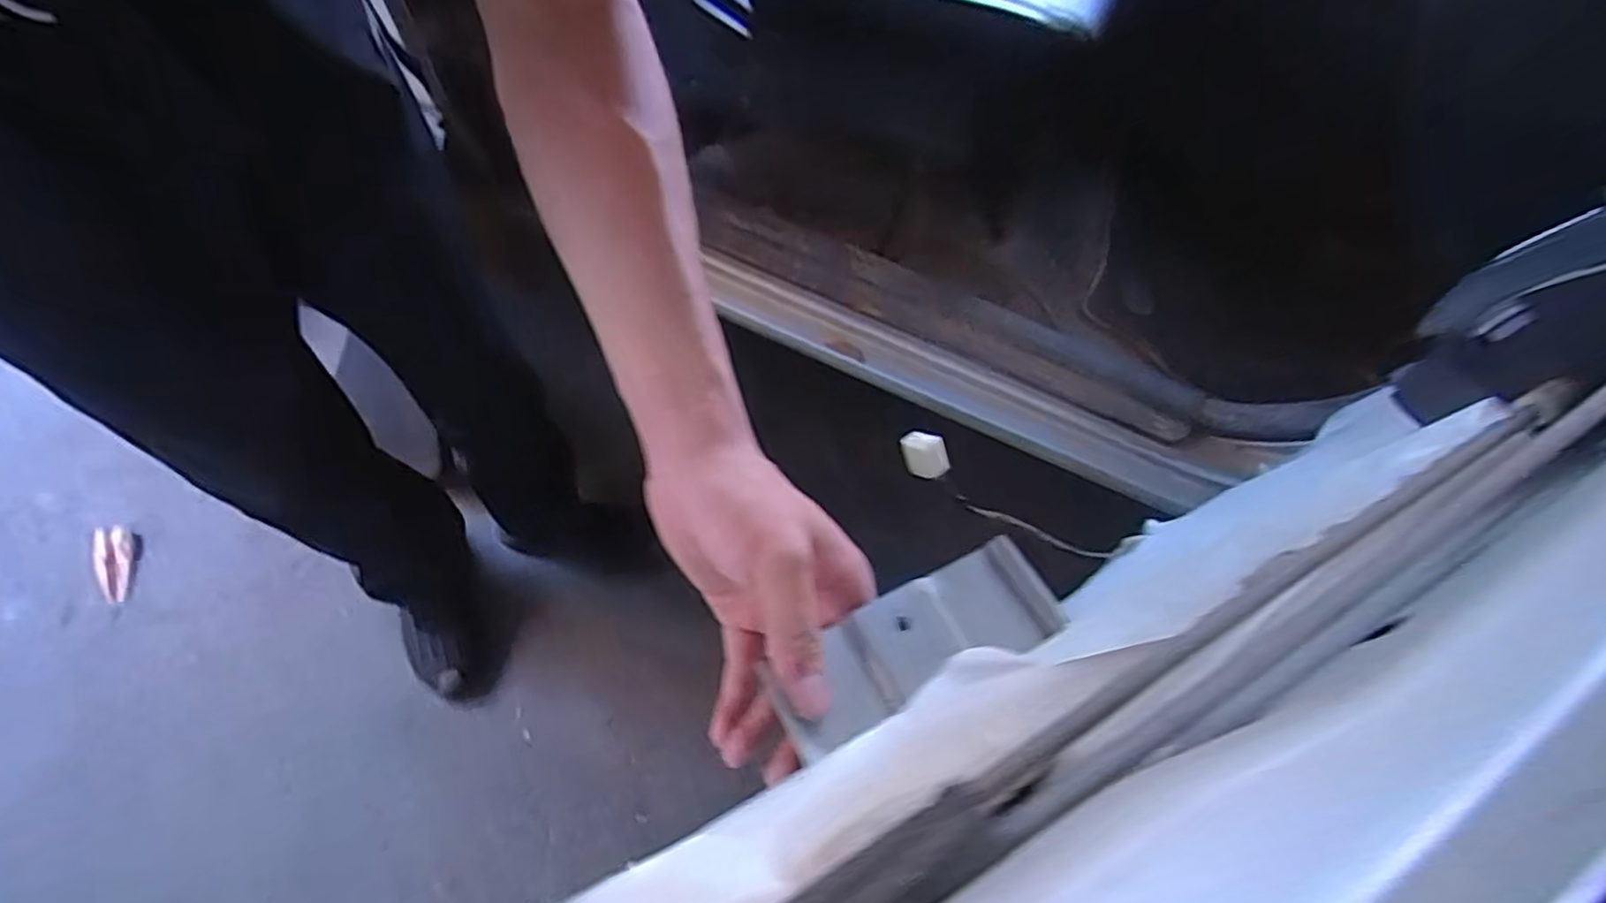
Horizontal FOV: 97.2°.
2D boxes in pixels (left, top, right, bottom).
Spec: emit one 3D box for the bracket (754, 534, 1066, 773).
[{"bbox_3d":[0.052,0.088,0.318,0.137,0.012,0.053,-26,65,-22],"label":"bracket"}]

